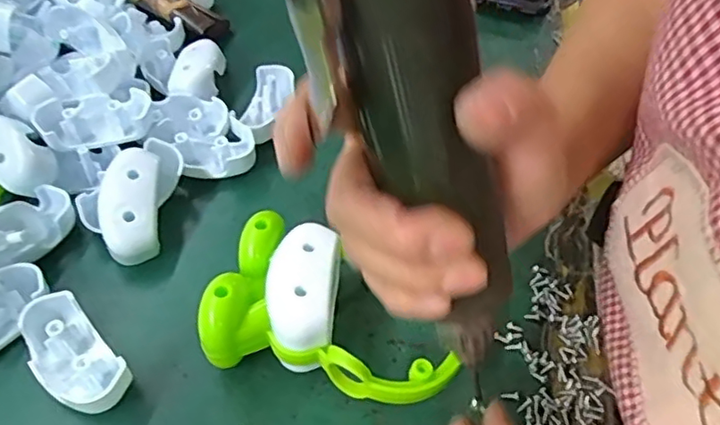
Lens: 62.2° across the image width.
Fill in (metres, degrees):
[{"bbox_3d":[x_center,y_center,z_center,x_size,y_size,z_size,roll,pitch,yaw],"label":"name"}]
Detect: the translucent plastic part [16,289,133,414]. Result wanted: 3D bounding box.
[{"bbox_3d":[-0.141,0.071,0.294,0.063,0.026,0.033,37,58,26],"label":"translucent plastic part"}]

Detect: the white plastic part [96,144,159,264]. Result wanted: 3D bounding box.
[{"bbox_3d":[-0.130,-0.005,0.340,0.030,0.019,0.065,-4,75,-5],"label":"white plastic part"}]

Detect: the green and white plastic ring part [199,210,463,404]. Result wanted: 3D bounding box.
[{"bbox_3d":[-0.012,0.055,0.296,0.117,0.051,0.074,17,52,13],"label":"green and white plastic ring part"}]

